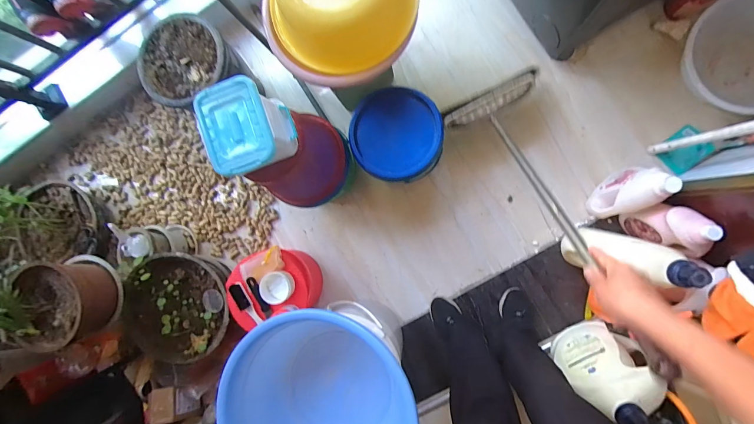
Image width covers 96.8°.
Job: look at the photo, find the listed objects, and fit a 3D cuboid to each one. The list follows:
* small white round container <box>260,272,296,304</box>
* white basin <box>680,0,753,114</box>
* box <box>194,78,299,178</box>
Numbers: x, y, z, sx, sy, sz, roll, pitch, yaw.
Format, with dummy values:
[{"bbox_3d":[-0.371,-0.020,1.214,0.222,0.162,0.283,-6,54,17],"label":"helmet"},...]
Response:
[{"bbox_3d":[-0.285,0.215,0.953,0.091,0.037,0.088,0,90,7],"label":"small white round container"},{"bbox_3d":[1.022,-0.431,0.930,0.334,0.093,0.306,0,90,7],"label":"white basin"},{"bbox_3d":[-0.258,-0.160,0.672,0.161,0.096,0.175,-20,88,7],"label":"box"}]

